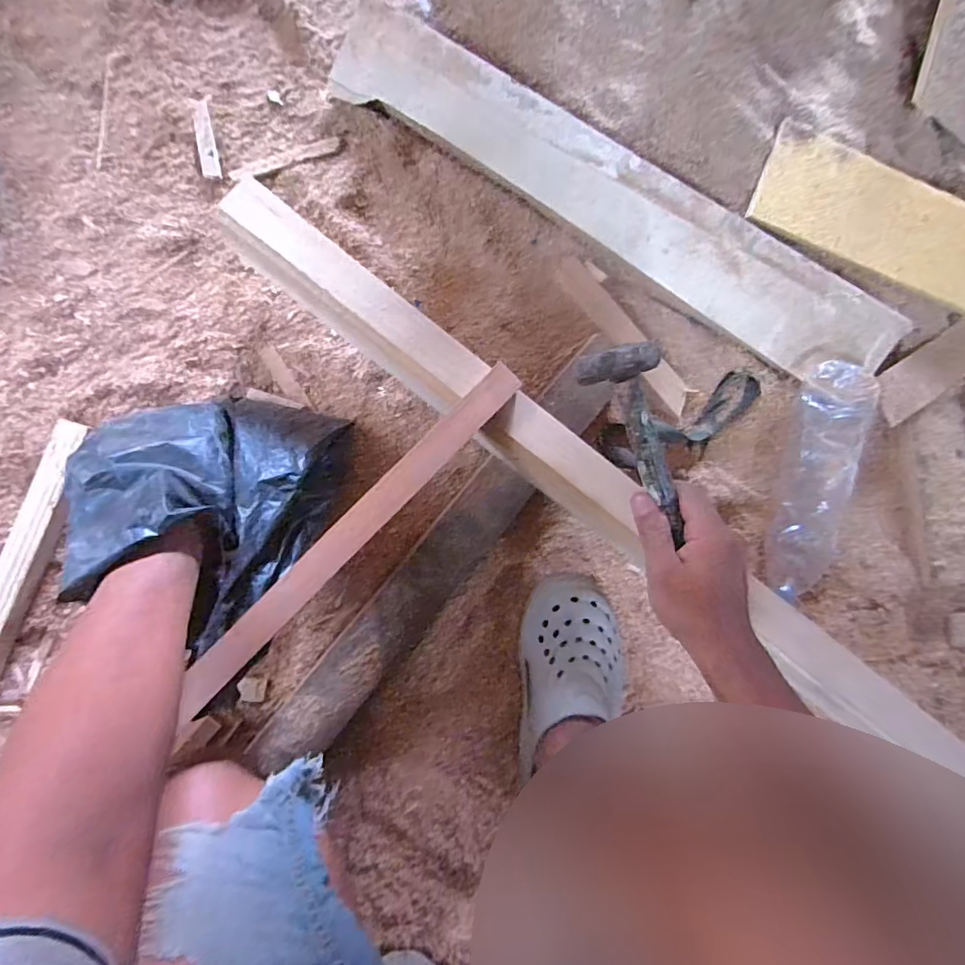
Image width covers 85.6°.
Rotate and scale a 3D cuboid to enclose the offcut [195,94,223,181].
[{"bbox_3d":[-0.318,-0.399,0.603,0.021,0.004,0.092,-7,87,-9],"label":"offcut"}]

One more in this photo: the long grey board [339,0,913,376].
[{"bbox_3d":[0.174,-0.320,0.629,0.731,0.033,0.101,28,106,-6],"label":"long grey board"}]

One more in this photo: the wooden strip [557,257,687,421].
[{"bbox_3d":[0.187,-0.189,0.670,0.047,0.020,0.242,-37,92,-9],"label":"wooden strip"}]

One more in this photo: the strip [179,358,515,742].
[{"bbox_3d":[-0.111,0.041,0.455,0.029,0.012,0.390,45,81,-3],"label":"strip"}]

